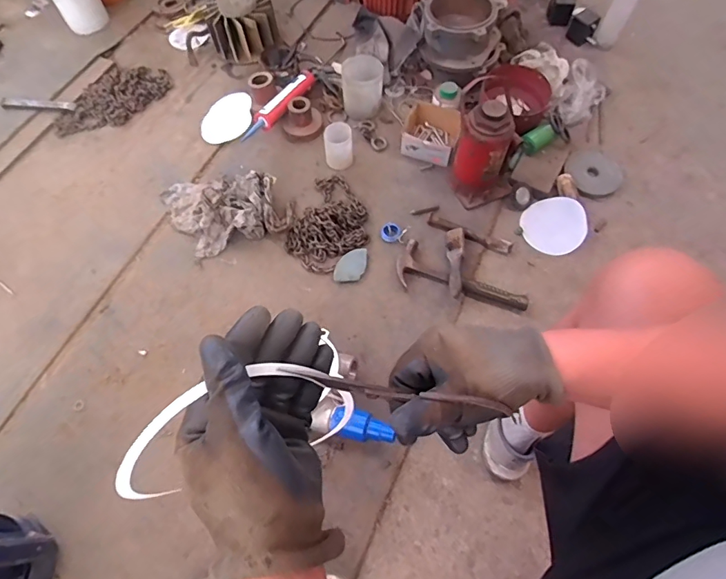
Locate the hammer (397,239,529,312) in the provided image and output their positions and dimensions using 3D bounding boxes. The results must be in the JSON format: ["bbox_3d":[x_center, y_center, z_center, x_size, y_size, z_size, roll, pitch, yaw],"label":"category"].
[{"bbox_3d":[0.231,-0.010,1.079,0.318,0.033,0.113,26,66,13],"label":"hammer"}]

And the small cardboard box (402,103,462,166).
[{"bbox_3d":[0.194,-0.444,1.277,0.154,0.077,0.155,19,64,10],"label":"small cardboard box"}]

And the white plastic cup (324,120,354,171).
[{"bbox_3d":[-0.068,-0.397,1.244,0.080,0.108,0.072,0,63,0],"label":"white plastic cup"}]

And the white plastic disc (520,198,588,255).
[{"bbox_3d":[0.496,-0.163,1.149,0.153,0.020,0.144,-2,81,15],"label":"white plastic disc"}]

